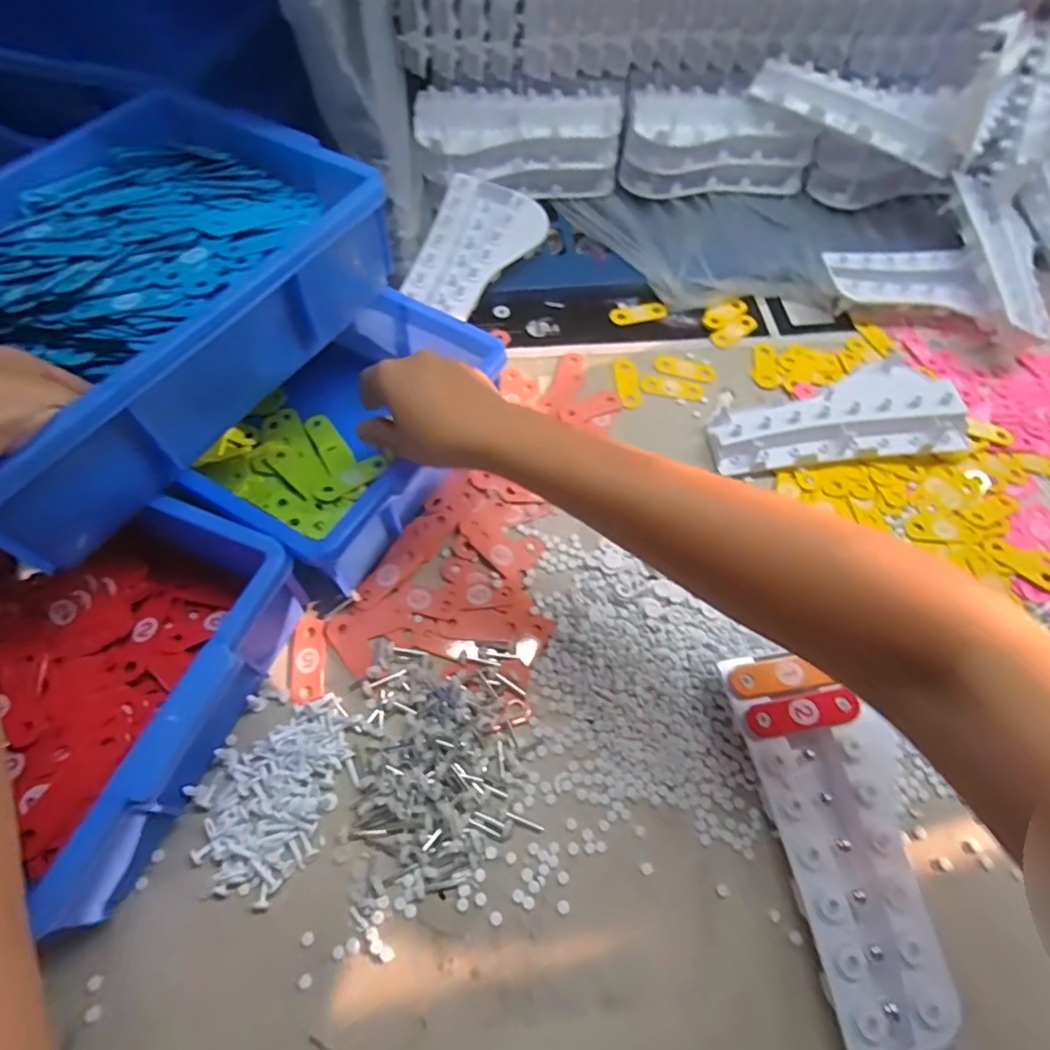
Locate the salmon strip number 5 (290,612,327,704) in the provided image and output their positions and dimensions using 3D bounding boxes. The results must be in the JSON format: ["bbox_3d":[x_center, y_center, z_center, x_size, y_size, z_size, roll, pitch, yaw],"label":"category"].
[{"bbox_3d":[-0.167,0.101,0.453,0.025,0.005,0.070,-7,60,-6],"label":"salmon strip number 5"}]

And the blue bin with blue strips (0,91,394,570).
[{"bbox_3d":[-0.307,-0.169,0.435,0.275,0.096,0.348,29,63,14],"label":"blue bin with blue strips"}]

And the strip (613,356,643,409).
[{"bbox_3d":[0.107,-0.148,0.607,0.023,0.008,0.064,-6,60,-6],"label":"strip"}]

